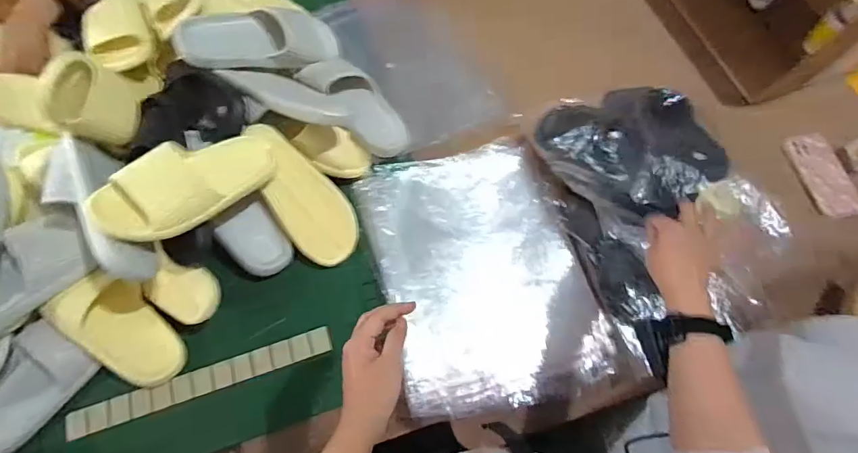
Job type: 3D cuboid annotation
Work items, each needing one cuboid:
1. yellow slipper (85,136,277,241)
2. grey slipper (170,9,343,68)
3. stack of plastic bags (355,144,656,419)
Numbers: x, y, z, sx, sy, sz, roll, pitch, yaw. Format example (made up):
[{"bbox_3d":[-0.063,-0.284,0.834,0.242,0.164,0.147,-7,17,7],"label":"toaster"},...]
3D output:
[{"bbox_3d":[-0.321,-0.066,0.618,0.091,0.072,0.247,42,47,14],"label":"yellow slipper"},{"bbox_3d":[-0.288,-0.332,0.786,0.280,0.074,0.110,-13,68,-25],"label":"grey slipper"},{"bbox_3d":[0.096,0.071,0.719,0.334,0.043,0.425,-14,69,-7],"label":"stack of plastic bags"}]

